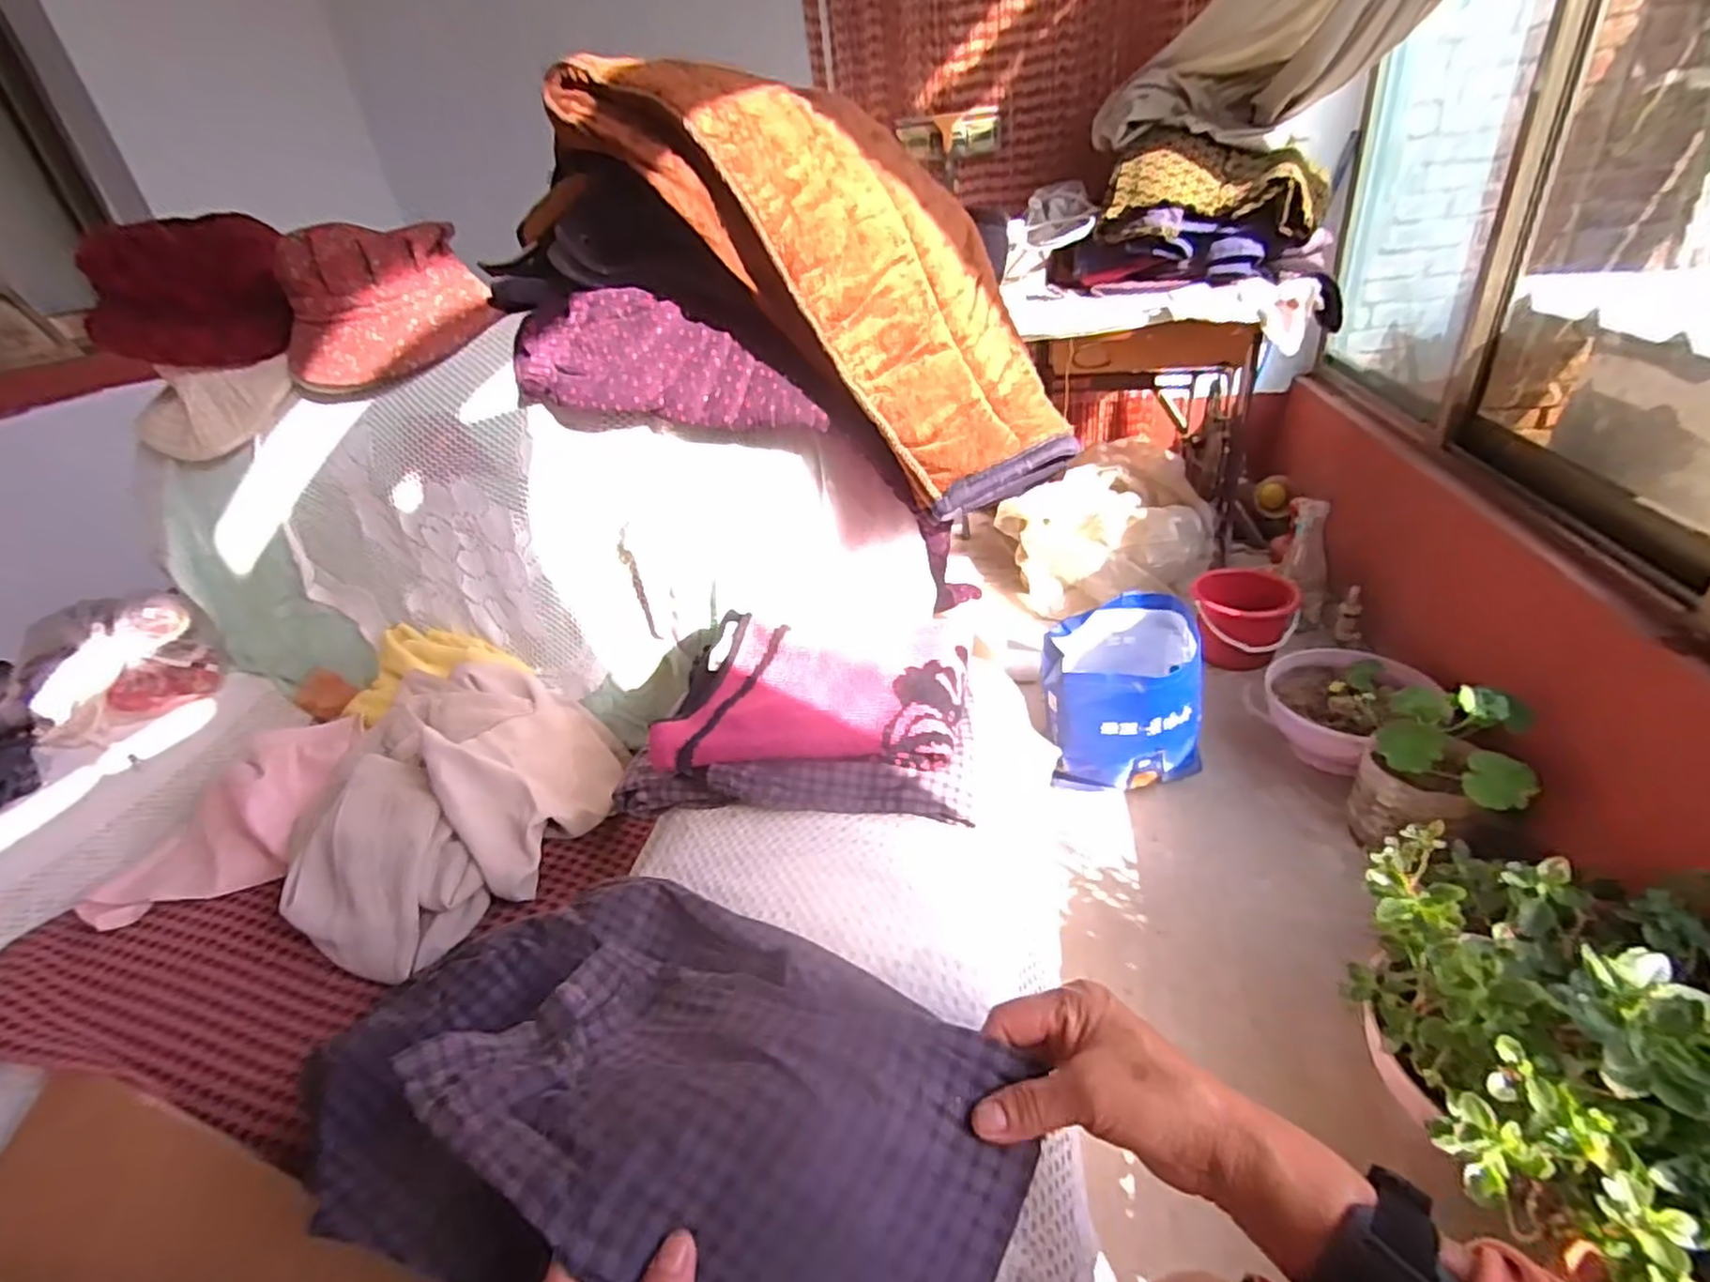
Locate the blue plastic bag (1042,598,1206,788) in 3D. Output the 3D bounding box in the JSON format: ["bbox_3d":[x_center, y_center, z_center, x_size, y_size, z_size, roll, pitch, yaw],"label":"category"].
[{"bbox_3d":[0.494,0.099,1.360,0.265,0.262,0.266,-2,31,10],"label":"blue plastic bag"}]

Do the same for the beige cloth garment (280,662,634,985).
[{"bbox_3d":[-0.410,0.158,0.750,0.260,0.109,0.323,-11,31,-6],"label":"beige cloth garment"}]

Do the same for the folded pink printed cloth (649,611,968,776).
[{"bbox_3d":[-0.035,0.036,0.657,0.266,0.047,0.186,-2,31,9],"label":"folded pink printed cloth"}]

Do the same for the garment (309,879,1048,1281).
[{"bbox_3d":[-0.100,0.224,0.388,0.358,0.099,0.209,4,32,19],"label":"garment"}]

